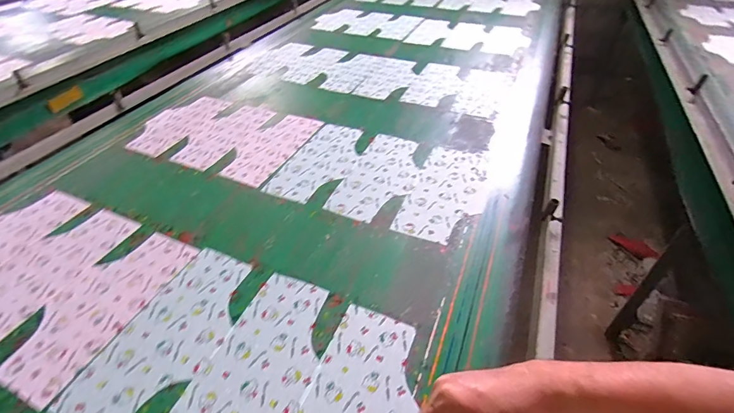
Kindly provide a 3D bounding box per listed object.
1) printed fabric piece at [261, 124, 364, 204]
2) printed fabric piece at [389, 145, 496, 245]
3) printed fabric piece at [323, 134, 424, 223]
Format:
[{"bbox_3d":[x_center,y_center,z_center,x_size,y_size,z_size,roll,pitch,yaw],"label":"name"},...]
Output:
[{"bbox_3d":[-0.110,-0.121,0.948,0.161,0.004,0.323,14,44,18],"label":"printed fabric piece"},{"bbox_3d":[0.196,-0.045,0.856,0.167,0.004,0.347,15,44,19],"label":"printed fabric piece"},{"bbox_3d":[0.040,-0.078,0.898,0.161,0.007,0.322,13,44,18],"label":"printed fabric piece"}]

